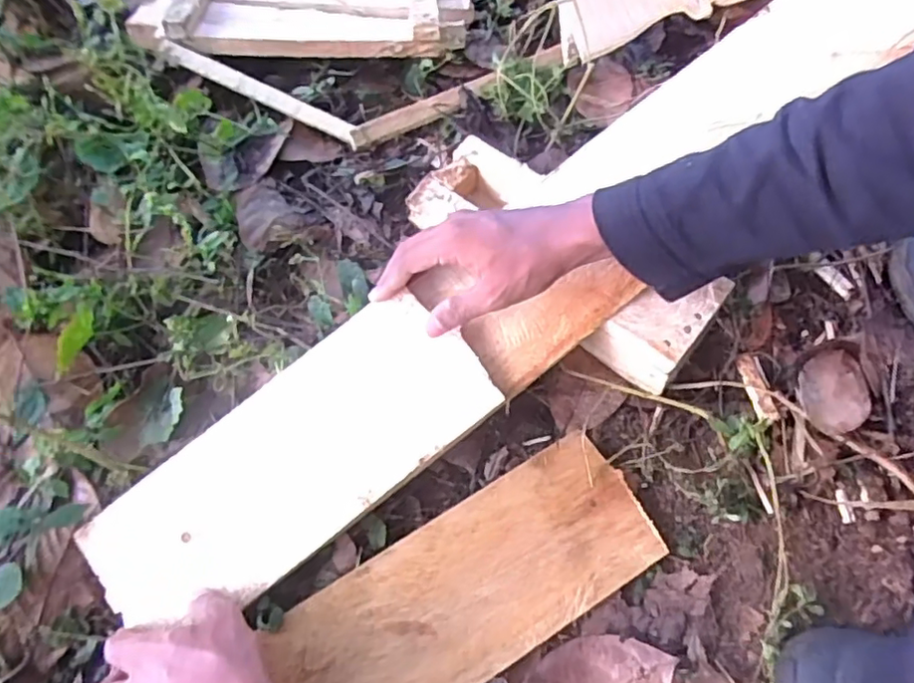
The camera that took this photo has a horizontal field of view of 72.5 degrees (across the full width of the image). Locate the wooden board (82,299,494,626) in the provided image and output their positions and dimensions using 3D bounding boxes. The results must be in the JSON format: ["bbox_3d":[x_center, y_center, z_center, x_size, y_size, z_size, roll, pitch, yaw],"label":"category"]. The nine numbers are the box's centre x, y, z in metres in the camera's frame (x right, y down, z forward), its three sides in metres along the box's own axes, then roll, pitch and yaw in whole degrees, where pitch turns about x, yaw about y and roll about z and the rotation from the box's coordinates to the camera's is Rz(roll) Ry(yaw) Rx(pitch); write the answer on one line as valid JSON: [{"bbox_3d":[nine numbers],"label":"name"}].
[{"bbox_3d":[-0.122,0.089,0.449,0.305,0.016,0.121,-33,68,-2],"label":"wooden board"}]

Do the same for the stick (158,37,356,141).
[{"bbox_3d":[-0.199,-0.252,0.626,0.201,0.023,0.012,24,67,-3],"label":"stick"}]

